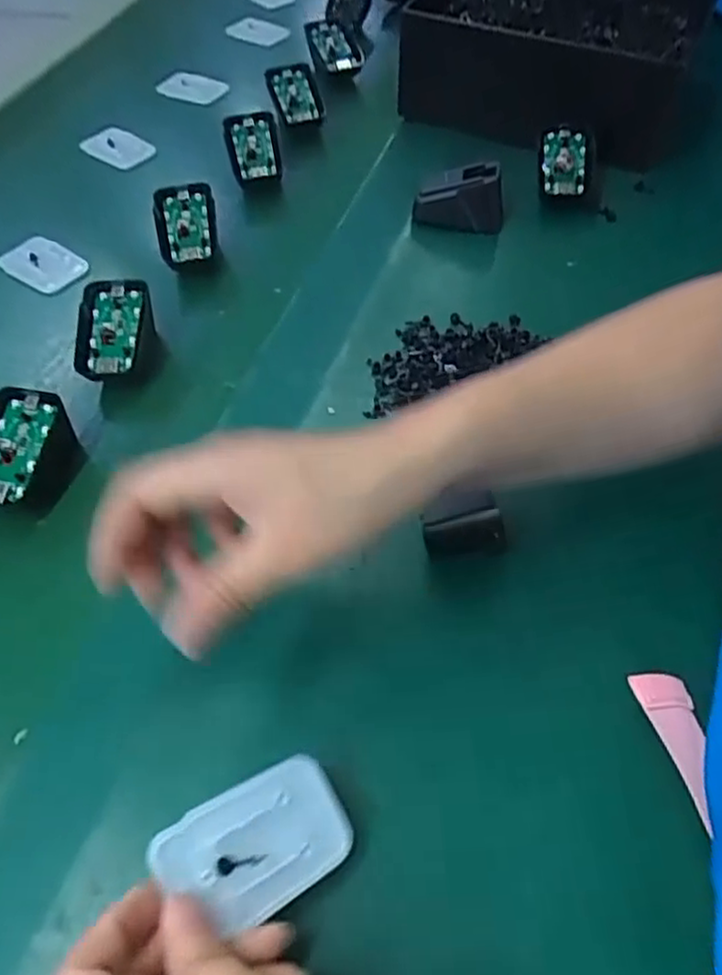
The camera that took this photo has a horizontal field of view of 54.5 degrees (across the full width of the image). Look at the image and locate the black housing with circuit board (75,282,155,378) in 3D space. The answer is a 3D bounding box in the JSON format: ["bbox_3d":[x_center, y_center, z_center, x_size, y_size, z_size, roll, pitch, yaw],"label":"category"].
[{"bbox_3d":[-0.162,-0.103,0.462,0.046,0.019,0.069,-1,72,-2],"label":"black housing with circuit board"}]

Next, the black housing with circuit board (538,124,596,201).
[{"bbox_3d":[0.161,-0.257,0.552,0.044,0.011,0.070,4,73,0],"label":"black housing with circuit board"}]

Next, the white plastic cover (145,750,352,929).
[{"bbox_3d":[-0.039,0.135,0.266,0.070,0.004,0.044,-21,72,-25],"label":"white plastic cover"}]

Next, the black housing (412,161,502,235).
[{"bbox_3d":[0.074,-0.223,0.538,0.065,0.045,0.036,0,53,3],"label":"black housing"}]

